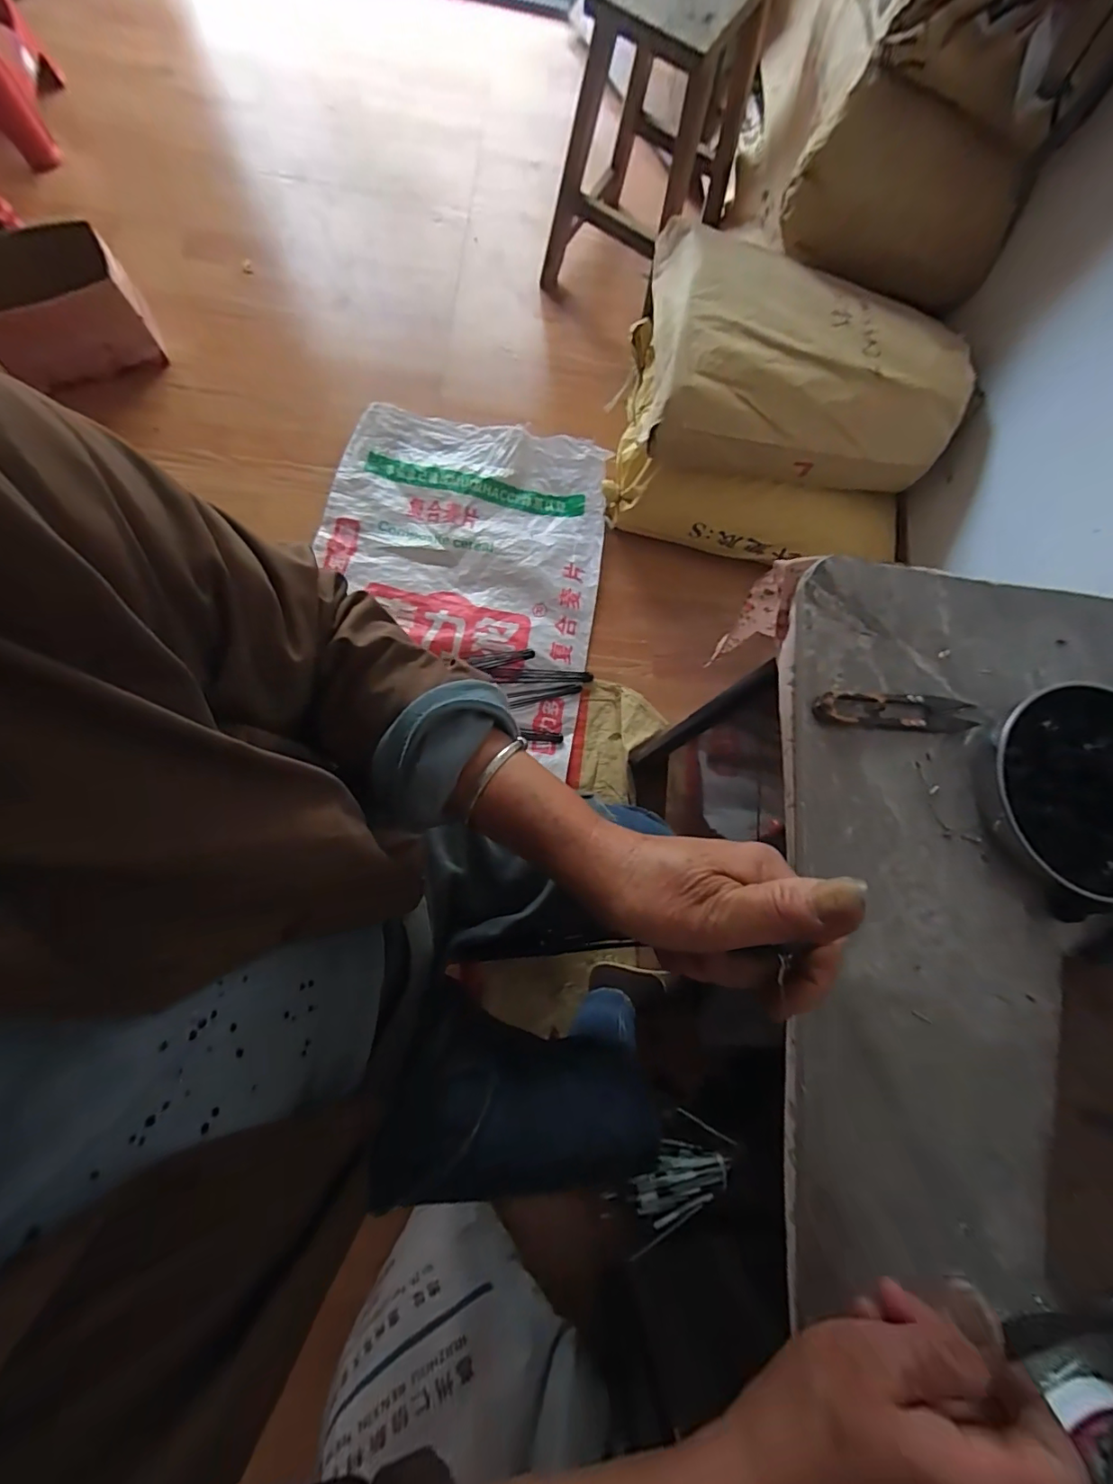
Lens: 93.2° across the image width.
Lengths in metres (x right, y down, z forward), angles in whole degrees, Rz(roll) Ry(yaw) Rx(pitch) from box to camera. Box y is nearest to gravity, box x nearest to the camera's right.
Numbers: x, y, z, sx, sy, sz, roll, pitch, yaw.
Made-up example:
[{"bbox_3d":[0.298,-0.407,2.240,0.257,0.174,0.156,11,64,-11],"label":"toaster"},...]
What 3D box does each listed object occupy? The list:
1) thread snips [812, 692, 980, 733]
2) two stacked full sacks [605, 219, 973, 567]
[{"bbox_3d":[0.234,-0.022,0.356,0.118,0.013,0.025,2,78,-5],"label":"thread snips"},{"bbox_3d":[0.442,-0.671,1.079,0.606,0.319,0.468,15,77,-3],"label":"two stacked full sacks"}]

